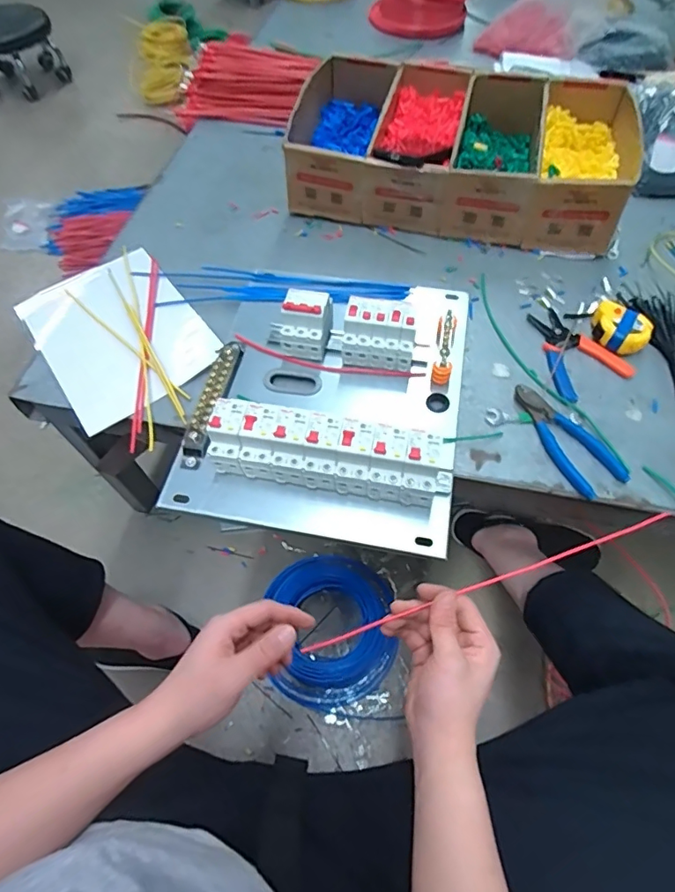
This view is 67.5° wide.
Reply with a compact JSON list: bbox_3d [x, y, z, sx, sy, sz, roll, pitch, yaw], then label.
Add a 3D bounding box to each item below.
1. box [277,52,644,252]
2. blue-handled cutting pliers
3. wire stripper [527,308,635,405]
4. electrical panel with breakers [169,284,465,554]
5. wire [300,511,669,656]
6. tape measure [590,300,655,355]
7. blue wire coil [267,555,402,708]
[{"bbox_3d":[0.192,-0.504,0.847,0.517,0.114,0.328,13,60,9],"label":"box"},{"bbox_3d":[0.275,-0.013,0.615,0.061,0.019,0.160,-21,61,-11],"label":"blue-handled cutting pliers"},{"bbox_3d":[0.314,-0.134,0.690,0.102,0.011,0.144,-22,61,-11],"label":"wire stripper"},{"bbox_3d":[-0.003,-0.090,0.630,0.324,0.089,0.402,9,60,7],"label":"electrical panel with breakers"},{"bbox_3d":[0.146,0.128,0.478,0.374,0.010,0.007,-19,60,-6],"label":"wire"},{"bbox_3d":[0.385,-0.160,0.690,0.081,0.037,0.076,-1,59,1],"label":"tape measure"},{"bbox_3d":[-0.013,0.325,0.910,0.241,0.054,0.260,-8,59,-4],"label":"blue wire coil"}]

